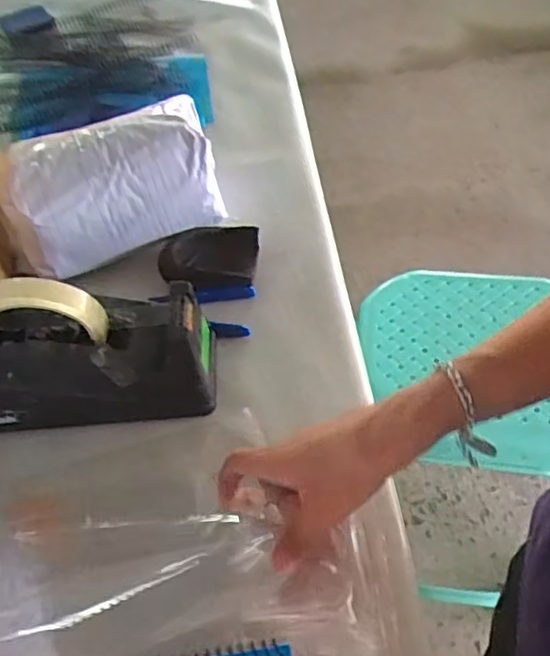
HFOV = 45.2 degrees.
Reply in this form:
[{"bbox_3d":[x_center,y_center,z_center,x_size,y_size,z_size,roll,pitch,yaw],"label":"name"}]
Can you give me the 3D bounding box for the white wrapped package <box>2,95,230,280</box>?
[{"bbox_3d":[-0.148,-0.130,0.610,0.179,0.099,0.098,-20,54,-9],"label":"white wrapped package"}]

